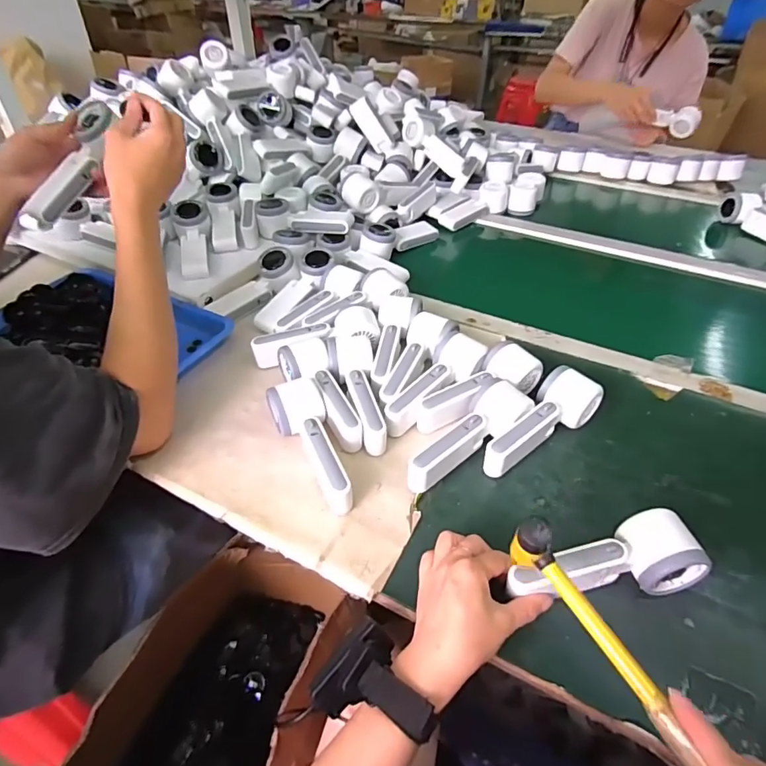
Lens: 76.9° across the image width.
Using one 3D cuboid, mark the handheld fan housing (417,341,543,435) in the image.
[{"bbox_3d":[0.113,0.008,0.565,0.165,0.053,0.064,-23,47,-24],"label":"handheld fan housing"}]

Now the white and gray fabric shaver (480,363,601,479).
[{"bbox_3d":[0.176,0.047,0.528,0.058,0.060,0.157,33,51,30],"label":"white and gray fabric shaver"}]

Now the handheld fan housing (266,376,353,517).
[{"bbox_3d":[-0.079,0.067,0.506,0.058,0.051,0.149,-11,43,-13],"label":"handheld fan housing"}]

